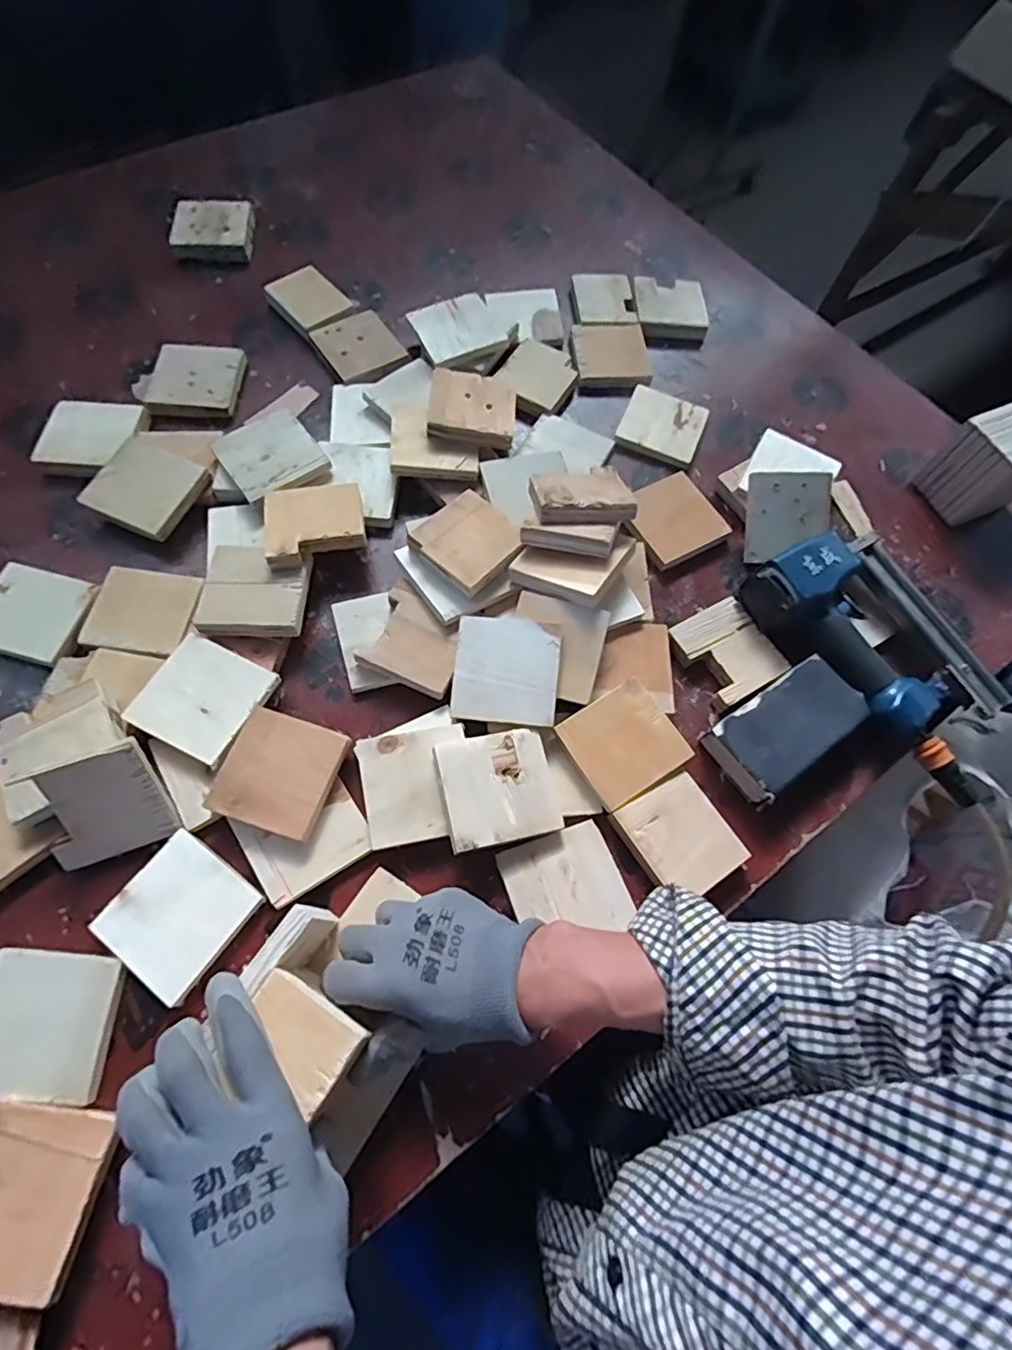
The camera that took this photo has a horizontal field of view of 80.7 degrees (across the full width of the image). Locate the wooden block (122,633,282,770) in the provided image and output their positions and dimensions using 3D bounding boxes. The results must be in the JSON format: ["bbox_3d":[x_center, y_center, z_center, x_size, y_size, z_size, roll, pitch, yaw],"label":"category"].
[{"bbox_3d":[-0.258,0.019,0.509,0.095,0.012,0.092,26,66,7],"label":"wooden block"}]

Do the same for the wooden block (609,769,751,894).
[{"bbox_3d":[0.145,0.135,0.495,0.078,0.018,0.087,-28,71,-16],"label":"wooden block"}]

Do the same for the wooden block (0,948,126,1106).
[{"bbox_3d":[-0.328,0.247,0.423,0.094,0.010,0.089,6,65,-2],"label":"wooden block"}]

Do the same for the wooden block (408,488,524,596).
[{"bbox_3d":[-0.034,-0.127,0.559,0.086,0.017,0.087,42,69,13],"label":"wooden block"}]

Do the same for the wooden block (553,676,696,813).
[{"bbox_3d":[0.101,0.057,0.512,0.089,0.014,0.083,-29,71,-17],"label":"wooden block"}]

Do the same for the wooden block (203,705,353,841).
[{"bbox_3d":[-0.183,0.077,0.483,0.084,0.012,0.090,19,65,4],"label":"wooden block"}]

